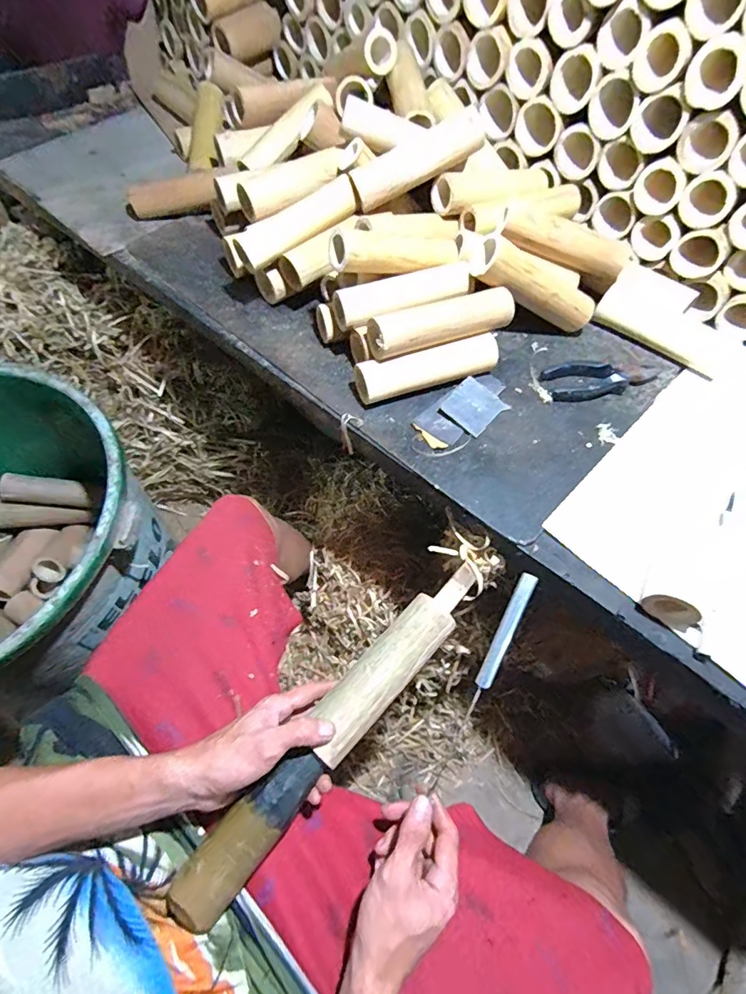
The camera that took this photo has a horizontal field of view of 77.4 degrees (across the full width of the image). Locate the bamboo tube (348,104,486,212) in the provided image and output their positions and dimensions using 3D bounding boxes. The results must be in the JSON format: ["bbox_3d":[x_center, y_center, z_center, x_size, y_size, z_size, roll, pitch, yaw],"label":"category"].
[{"bbox_3d":[0.058,-0.454,0.628,0.180,0.047,0.047,-27,67,4],"label":"bamboo tube"}]

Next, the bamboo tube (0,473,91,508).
[{"bbox_3d":[-0.581,-0.011,0.833,0.132,0.044,0.037,11,58,-36],"label":"bamboo tube"}]

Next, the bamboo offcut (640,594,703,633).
[{"bbox_3d":[0.285,0.108,0.446,0.044,0.035,0.012,39,41,20],"label":"bamboo offcut"}]

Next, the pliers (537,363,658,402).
[{"bbox_3d":[0.295,-0.150,0.598,0.146,0.014,0.053,0,64,-1],"label":"pliers"}]

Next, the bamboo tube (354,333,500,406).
[{"bbox_3d":[0.071,-0.159,0.581,0.184,0.041,0.039,-16,66,-9],"label":"bamboo tube"}]

